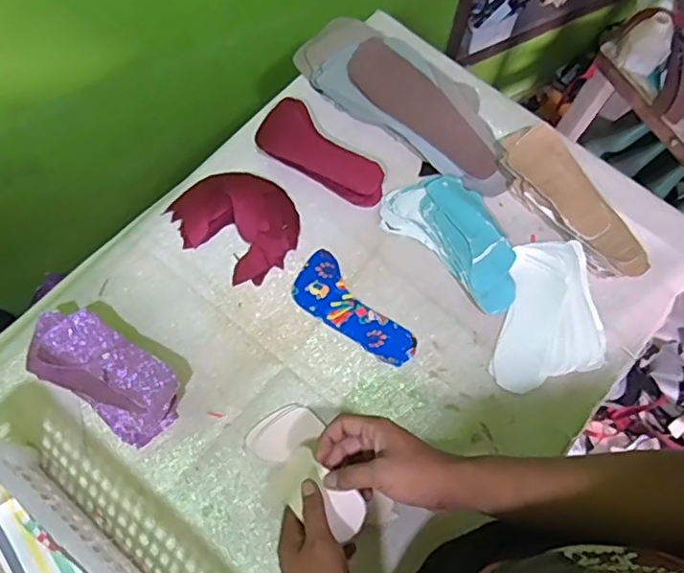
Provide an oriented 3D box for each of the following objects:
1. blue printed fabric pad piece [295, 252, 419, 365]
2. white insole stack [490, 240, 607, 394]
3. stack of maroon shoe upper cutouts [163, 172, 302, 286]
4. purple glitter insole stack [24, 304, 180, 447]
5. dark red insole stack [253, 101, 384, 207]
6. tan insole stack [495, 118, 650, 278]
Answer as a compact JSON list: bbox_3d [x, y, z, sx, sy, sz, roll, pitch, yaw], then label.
[{"bbox_3d":[0.016,0.033,0.748,0.178,0.010,0.072,39,73,12],"label":"blue printed fabric pad piece"},{"bbox_3d":[0.272,0.038,0.747,0.127,0.027,0.200,13,69,3],"label":"white insole stack"},{"bbox_3d":[-0.140,-0.091,0.782,0.165,0.028,0.131,34,72,11],"label":"stack of maroon shoe upper cutouts"},{"bbox_3d":[-0.279,0.101,0.684,0.187,0.055,0.093,33,72,11],"label":"purple glitter insole stack"},{"bbox_3d":[-0.030,-0.180,0.800,0.191,0.031,0.079,38,73,12],"label":"dark red insole stack"},{"bbox_3d":[0.301,-0.111,0.773,0.085,0.047,0.246,-27,72,-11],"label":"tan insole stack"}]

